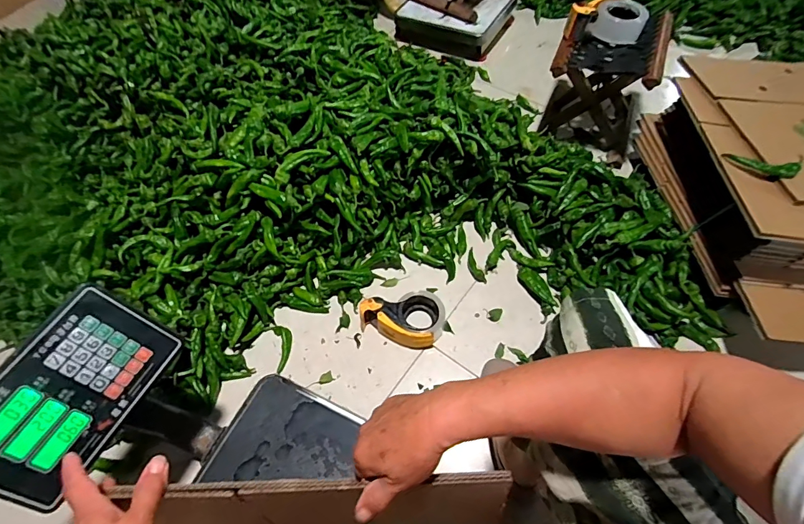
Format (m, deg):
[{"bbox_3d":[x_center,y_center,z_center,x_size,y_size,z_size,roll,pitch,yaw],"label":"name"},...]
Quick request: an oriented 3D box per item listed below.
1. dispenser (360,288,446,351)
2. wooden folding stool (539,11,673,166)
[{"bbox_3d":[0.003,0.126,0.864,0.173,0.055,0.111,-10,58,-3],"label":"dispenser"},{"bbox_3d":[0.487,-0.425,1.032,0.223,0.291,0.237,16,61,13],"label":"wooden folding stool"}]

